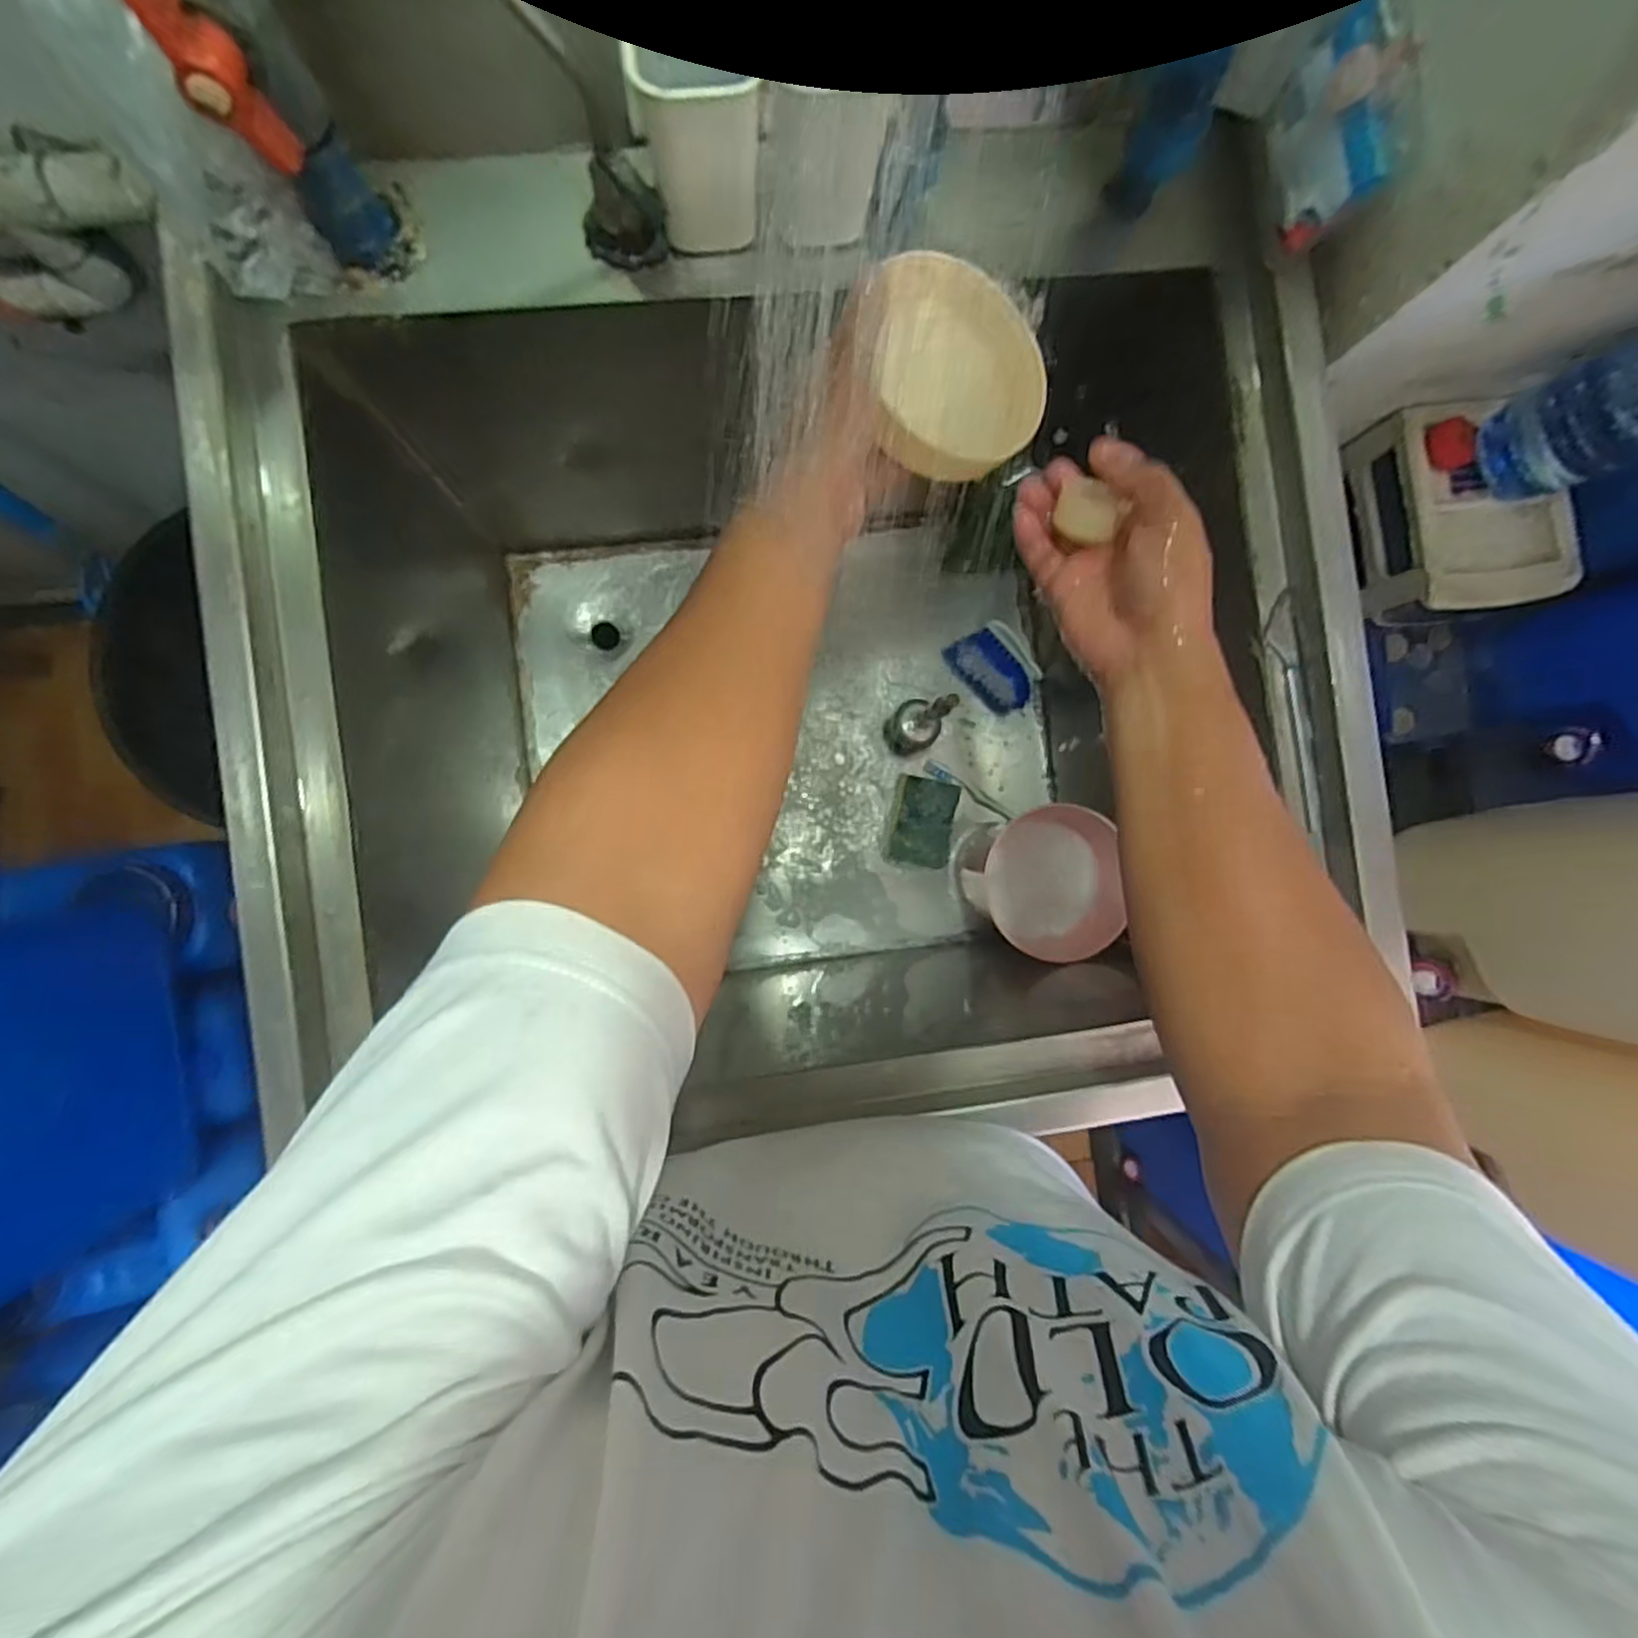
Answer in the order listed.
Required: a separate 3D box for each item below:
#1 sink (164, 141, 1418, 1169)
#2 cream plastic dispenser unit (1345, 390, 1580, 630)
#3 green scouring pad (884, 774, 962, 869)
[{"bbox_3d":[-0.018,-0.118,0.660,0.719,0.440,0.709,0,89,-5],"label":"sink"},{"bbox_3d":[0.535,-0.255,0.606,0.130,0.065,0.168,-12,90,-5],"label":"cream plastic dispenser unit"},{"bbox_3d":[0.120,0.003,0.841,0.077,0.035,0.104,12,88,-4],"label":"green scouring pad"}]

